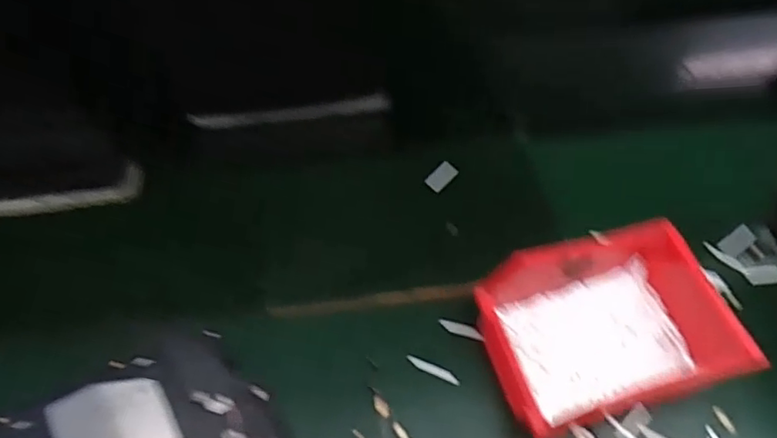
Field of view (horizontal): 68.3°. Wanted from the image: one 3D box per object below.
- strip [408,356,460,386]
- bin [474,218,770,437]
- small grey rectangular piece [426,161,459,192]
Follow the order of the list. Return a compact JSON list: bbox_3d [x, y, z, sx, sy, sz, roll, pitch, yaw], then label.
[{"bbox_3d":[0.032,0.106,0.403,0.038,0.004,0.007,22,57,9],"label":"strip"},{"bbox_3d":[0.139,0.073,0.386,0.139,0.072,0.115,-11,56,-11],"label":"bin"},{"bbox_3d":[0.046,-0.036,0.494,0.017,0.004,0.031,47,62,-2],"label":"small grey rectangular piece"}]

